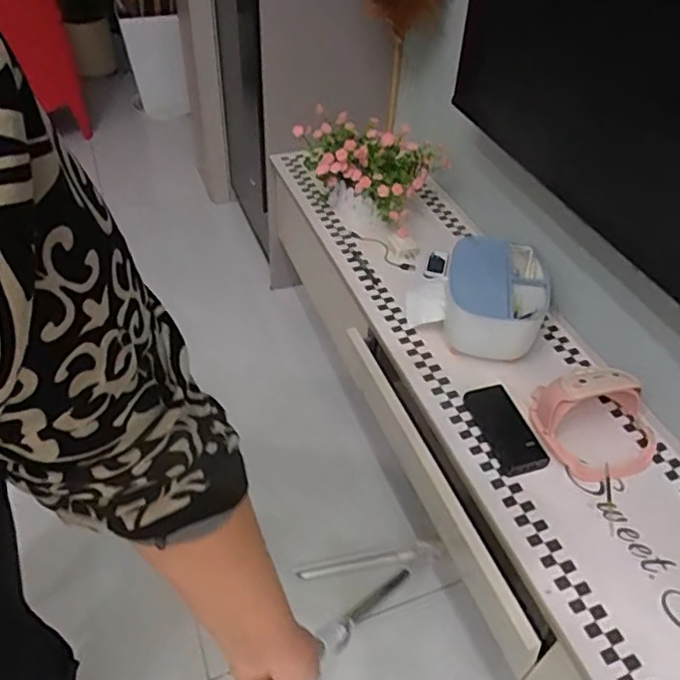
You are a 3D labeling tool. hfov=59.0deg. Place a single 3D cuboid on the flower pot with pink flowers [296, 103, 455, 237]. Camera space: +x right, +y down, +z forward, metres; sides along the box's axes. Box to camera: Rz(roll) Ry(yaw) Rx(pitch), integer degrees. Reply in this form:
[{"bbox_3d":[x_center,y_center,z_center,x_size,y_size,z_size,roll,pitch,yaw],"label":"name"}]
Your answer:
[{"bbox_3d":[0.040,-0.350,1.235,0.322,0.168,0.171,30,51,24],"label":"flower pot with pink flowers"}]

